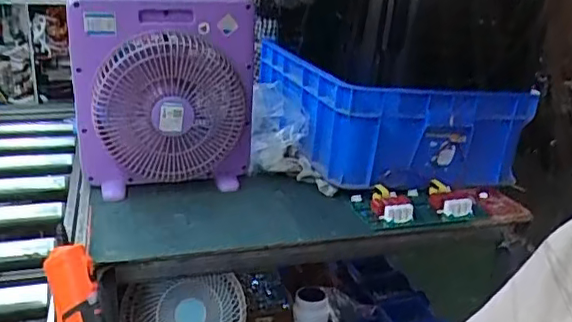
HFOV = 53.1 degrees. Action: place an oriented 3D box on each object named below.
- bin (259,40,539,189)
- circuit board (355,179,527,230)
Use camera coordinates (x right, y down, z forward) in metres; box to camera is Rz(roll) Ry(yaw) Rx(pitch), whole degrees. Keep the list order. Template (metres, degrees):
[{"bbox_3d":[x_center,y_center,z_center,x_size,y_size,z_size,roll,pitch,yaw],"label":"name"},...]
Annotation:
[{"bbox_3d":[0.192,-0.127,1.286,0.396,0.179,0.518,-5,21,-19],"label":"bin"},{"bbox_3d":[0.282,0.075,1.058,0.322,0.041,0.119,-3,21,-13],"label":"circuit board"}]

